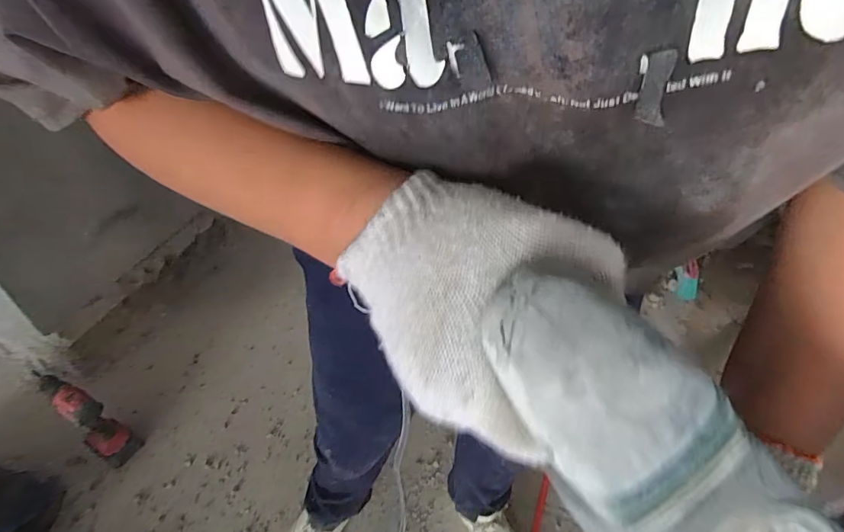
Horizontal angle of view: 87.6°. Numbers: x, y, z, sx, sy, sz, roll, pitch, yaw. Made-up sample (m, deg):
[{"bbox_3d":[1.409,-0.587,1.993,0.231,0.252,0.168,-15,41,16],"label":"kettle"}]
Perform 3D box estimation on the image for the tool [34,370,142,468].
[{"bbox_3d":[-0.799,0.361,1.050,0.170,0.233,0.081,25,47,19],"label":"tool"}]

